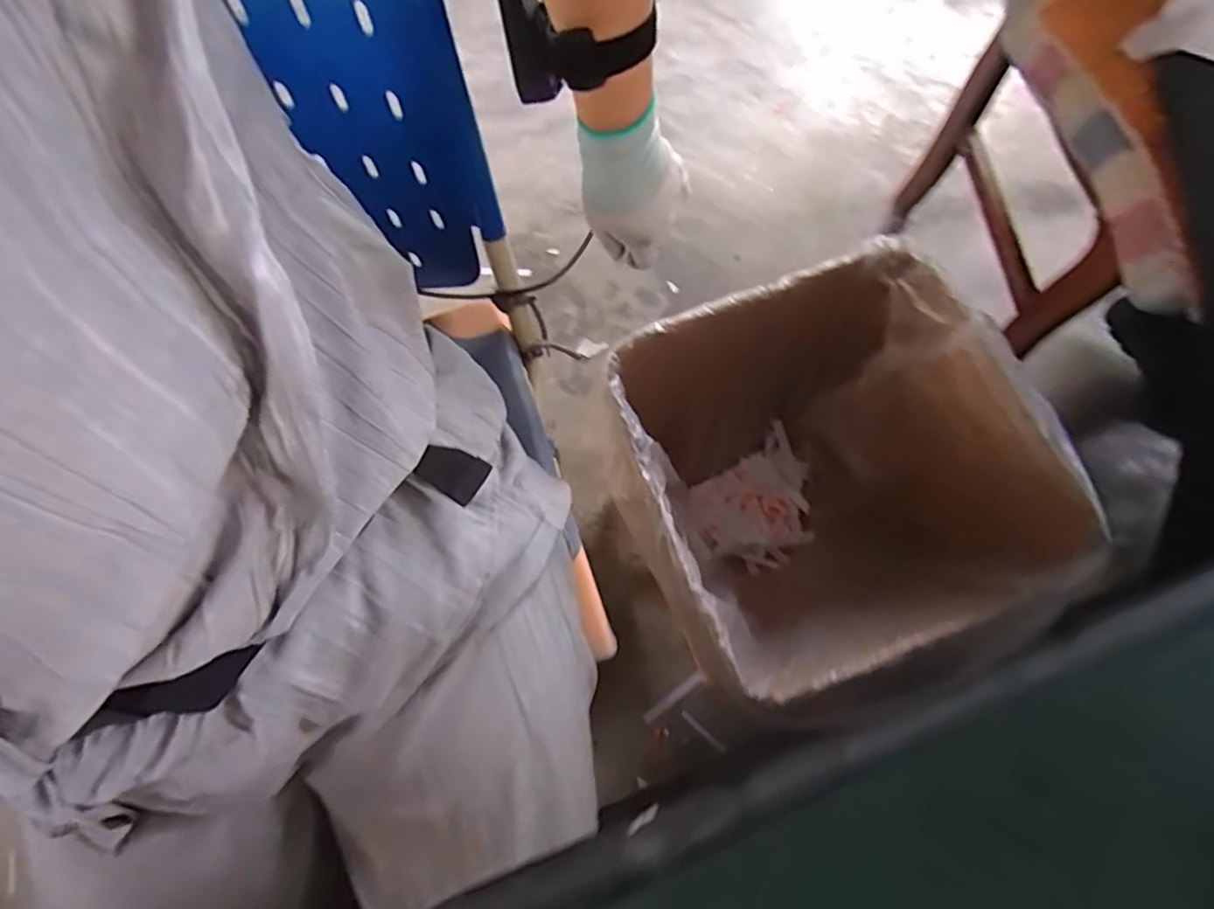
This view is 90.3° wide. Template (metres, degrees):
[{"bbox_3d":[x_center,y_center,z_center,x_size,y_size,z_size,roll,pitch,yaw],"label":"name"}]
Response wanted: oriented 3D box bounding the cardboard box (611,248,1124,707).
[{"bbox_3d":[0.204,0.029,0.779,0.391,0.446,0.389,-21,71,-5],"label":"cardboard box"}]

